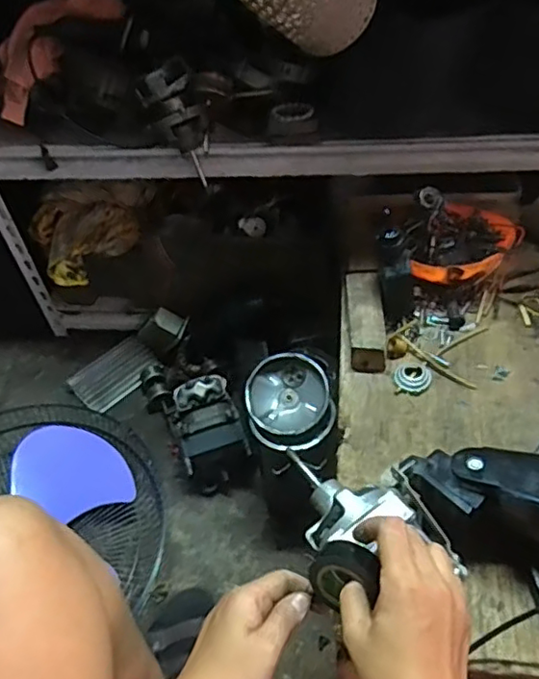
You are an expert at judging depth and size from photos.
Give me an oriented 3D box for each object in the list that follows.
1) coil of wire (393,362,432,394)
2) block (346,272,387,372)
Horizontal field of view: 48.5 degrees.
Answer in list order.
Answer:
[{"bbox_3d":[0.158,0.042,0.657,0.043,0.010,0.037,-30,51,-19],"label":"coil of wire"},{"bbox_3d":[0.113,-0.026,0.700,0.039,0.039,0.131,-2,48,5],"label":"block"}]

